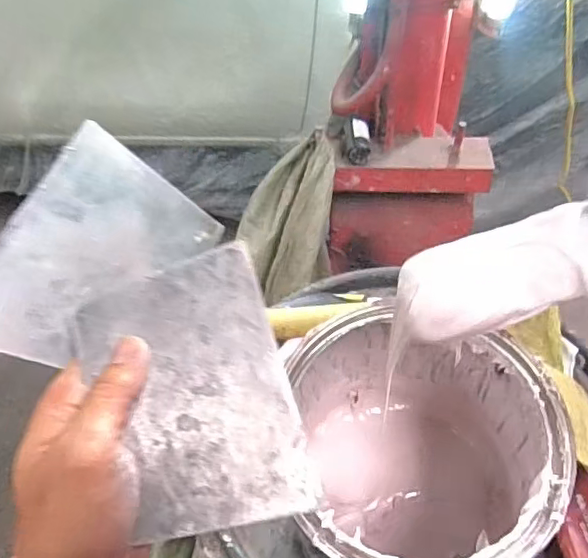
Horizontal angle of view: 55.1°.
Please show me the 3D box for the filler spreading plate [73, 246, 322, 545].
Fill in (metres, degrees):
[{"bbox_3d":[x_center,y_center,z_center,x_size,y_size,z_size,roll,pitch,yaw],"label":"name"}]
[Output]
[{"bbox_3d":[-0.047,0.054,0.276,0.092,0.004,0.133,-11,74,-23],"label":"filler spreading plate"}]

